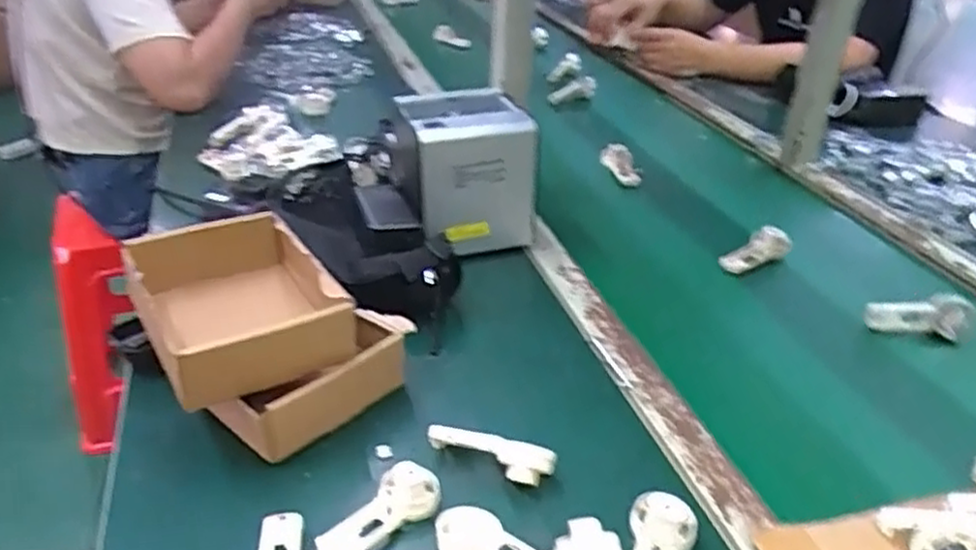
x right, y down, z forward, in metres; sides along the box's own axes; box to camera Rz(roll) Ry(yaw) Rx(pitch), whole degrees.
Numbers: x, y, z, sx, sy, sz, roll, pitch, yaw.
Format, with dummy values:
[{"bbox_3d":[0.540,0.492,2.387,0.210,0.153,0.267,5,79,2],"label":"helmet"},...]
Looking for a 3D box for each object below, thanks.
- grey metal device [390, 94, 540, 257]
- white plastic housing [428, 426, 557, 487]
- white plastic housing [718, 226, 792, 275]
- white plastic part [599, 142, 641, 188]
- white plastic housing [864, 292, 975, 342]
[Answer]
[{"bbox_3d":[-0.027,-0.111,0.821,0.126,0.146,0.128,-9,34,-18],"label":"grey metal device"},{"bbox_3d":[0.000,0.129,0.535,0.095,0.037,0.021,11,33,17],"label":"white plastic housing"},{"bbox_3d":[0.306,-0.027,0.844,0.094,0.026,0.036,-19,38,-30],"label":"white plastic housing"},{"bbox_3d":[0.187,-0.155,1.044,0.043,0.025,0.091,-11,47,-17],"label":"white plastic part"},{"bbox_3d":[0.430,0.039,0.731,0.109,0.024,0.050,-3,32,-8],"label":"white plastic housing"}]

